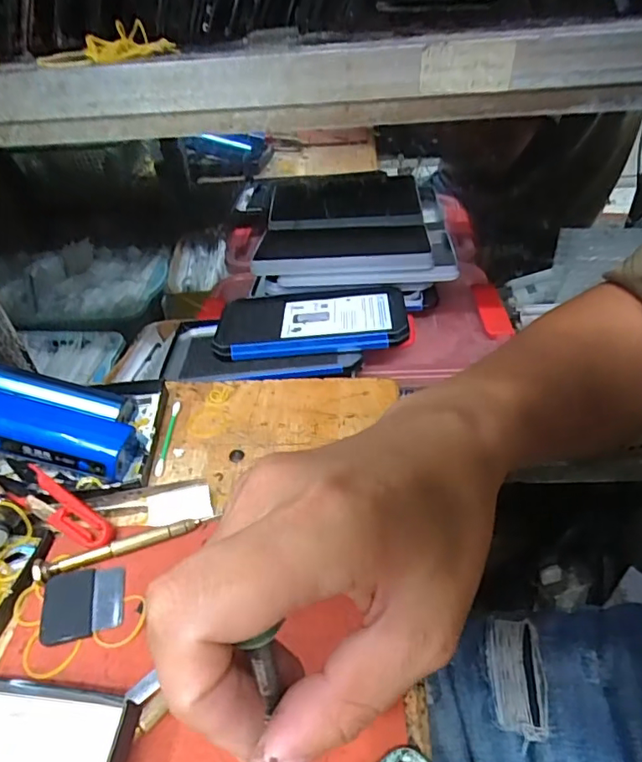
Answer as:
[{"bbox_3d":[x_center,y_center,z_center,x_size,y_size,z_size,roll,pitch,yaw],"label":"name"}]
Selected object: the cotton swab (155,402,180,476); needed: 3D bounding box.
[{"bbox_3d":[-0.114,0.041,0.391,0.006,0.005,0.072,-3,40,2],"label":"cotton swab"}]

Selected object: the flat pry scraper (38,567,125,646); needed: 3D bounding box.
[{"bbox_3d":[-0.130,0.120,0.285,0.041,0.006,0.038,-12,40,-9],"label":"flat pry scraper"}]

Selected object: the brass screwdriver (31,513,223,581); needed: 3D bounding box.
[{"bbox_3d":[-0.113,0.095,0.309,0.103,0.011,0.012,-17,41,-14],"label":"brass screwdriver"}]

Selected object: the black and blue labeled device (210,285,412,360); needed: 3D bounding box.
[{"bbox_3d":[-0.010,-0.059,0.500,0.177,0.018,0.102,-1,40,4],"label":"black and blue labeled device"}]

